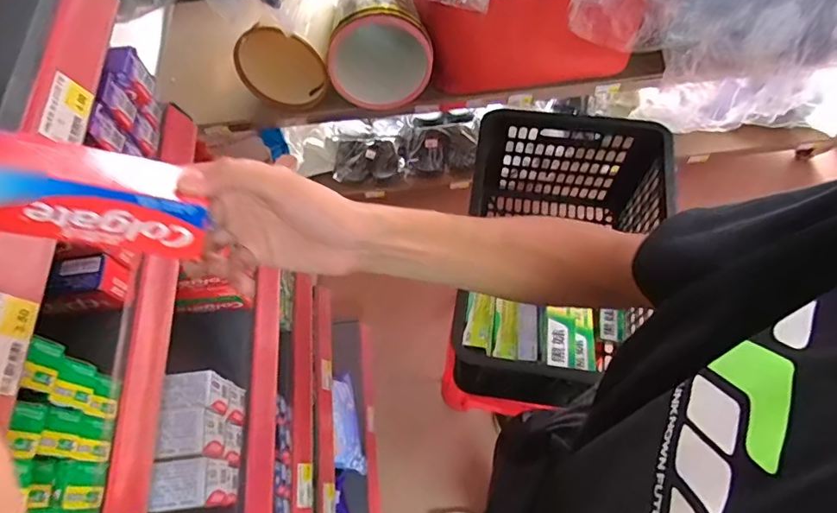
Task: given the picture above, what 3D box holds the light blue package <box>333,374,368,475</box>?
[{"bbox_3d":[-0.170,0.403,1.229,0.064,0.071,0.225,-6,64,0],"label":"light blue package"}]

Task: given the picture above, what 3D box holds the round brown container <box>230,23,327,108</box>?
[{"bbox_3d":[-0.332,-0.445,1.214,0.213,0.222,0.030,5,64,6],"label":"round brown container"}]

